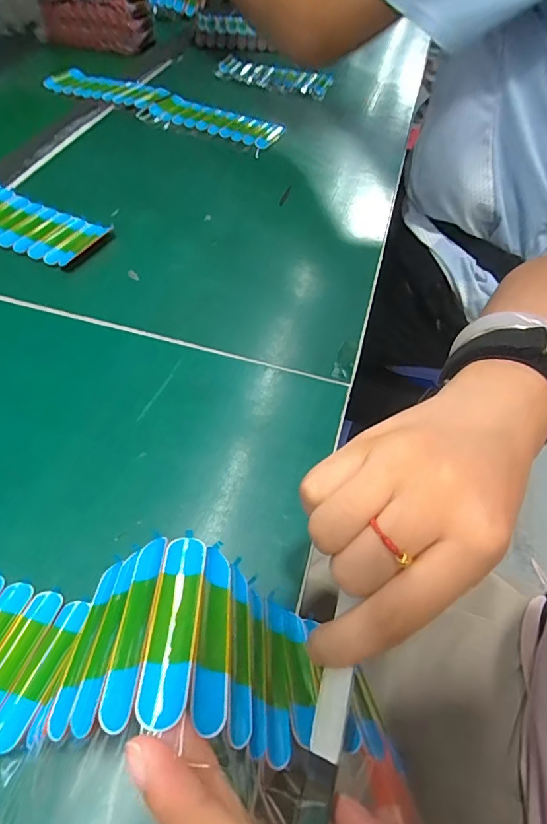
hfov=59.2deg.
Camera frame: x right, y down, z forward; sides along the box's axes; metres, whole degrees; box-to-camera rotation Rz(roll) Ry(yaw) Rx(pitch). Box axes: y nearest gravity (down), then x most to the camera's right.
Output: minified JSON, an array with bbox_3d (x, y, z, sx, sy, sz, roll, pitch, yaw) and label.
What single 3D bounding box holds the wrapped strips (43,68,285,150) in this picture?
[{"bbox_3d":[-0.143,-0.381,0.596,0.313,0.016,0.082,22,54,13],"label":"wrapped strips"}]

